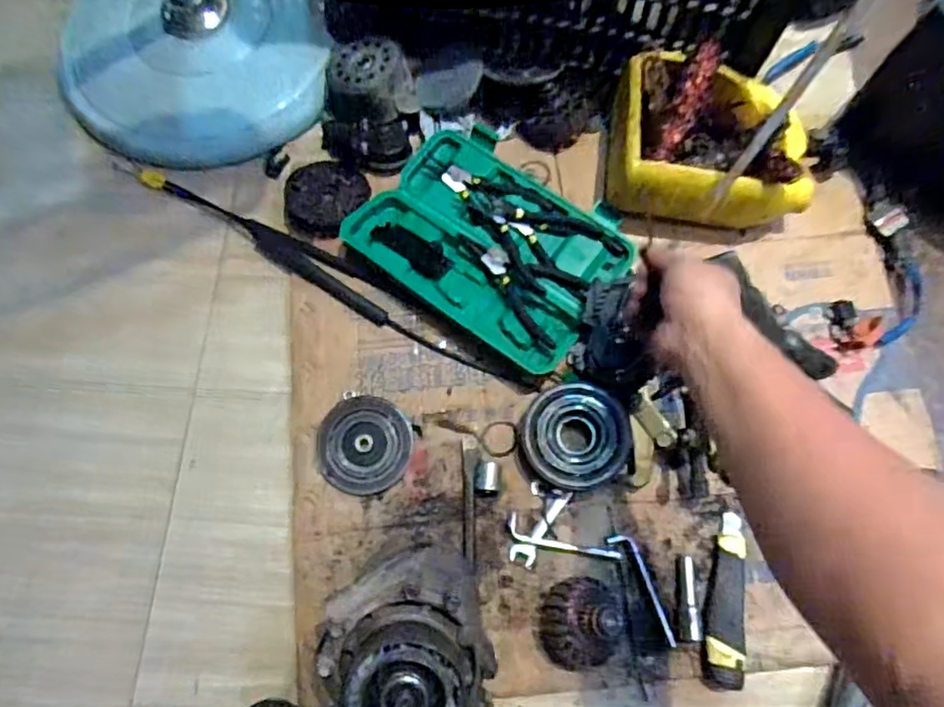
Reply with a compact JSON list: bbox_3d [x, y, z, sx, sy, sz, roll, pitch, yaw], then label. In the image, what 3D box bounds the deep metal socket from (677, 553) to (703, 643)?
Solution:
[{"bbox_3d":[0.221,0.248,0.617,0.020,0.015,0.080,4,74,3],"label":"deep metal socket"}]

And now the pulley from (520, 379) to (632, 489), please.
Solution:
[{"bbox_3d":[0.109,0.090,0.652,0.114,0.045,0.108,-1,74,2],"label":"pulley"}]

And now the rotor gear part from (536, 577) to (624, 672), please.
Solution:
[{"bbox_3d":[0.104,0.262,0.598,0.078,0.058,0.075,-1,74,2],"label":"rotor gear part"}]

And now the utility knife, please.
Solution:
[{"bbox_3d":[0.259,0.248,0.615,0.034,0.022,0.166,10,74,5],"label":"utility knife"}]

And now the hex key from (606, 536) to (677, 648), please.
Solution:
[{"bbox_3d":[0.181,0.239,0.625,0.023,0.006,0.117,-29,75,-6],"label":"hex key"}]

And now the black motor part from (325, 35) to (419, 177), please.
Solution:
[{"bbox_3d":[-0.132,-0.314,0.780,0.125,0.077,0.164,9,74,5],"label":"black motor part"}]

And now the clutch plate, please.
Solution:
[{"bbox_3d":[-0.118,0.100,0.672,0.099,0.016,0.106,-1,74,2],"label":"clutch plate"}]

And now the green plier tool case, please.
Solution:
[{"bbox_3d":[0.023,-0.135,0.729,0.302,0.032,0.224,37,76,11],"label":"green plier tool case"}]

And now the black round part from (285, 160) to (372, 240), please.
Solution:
[{"bbox_3d":[-0.179,-0.192,0.757,0.099,0.019,0.103,-2,74,1],"label":"black round part"}]

